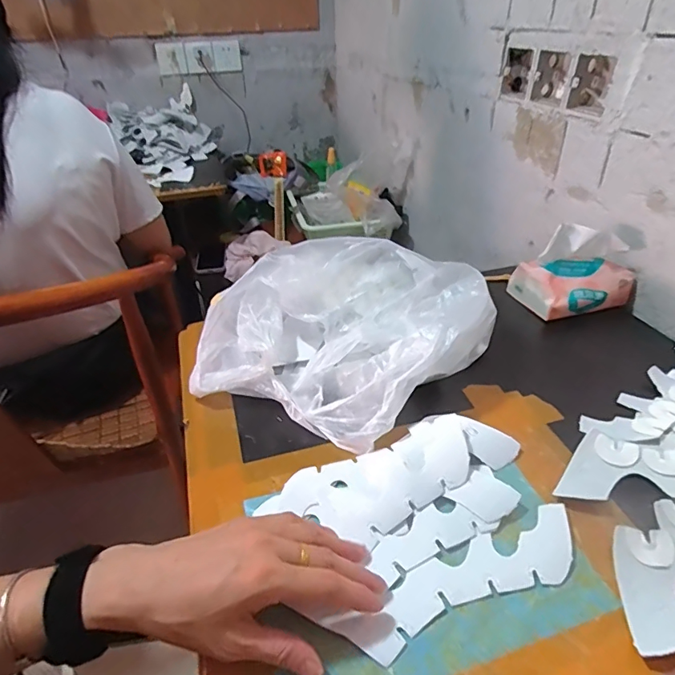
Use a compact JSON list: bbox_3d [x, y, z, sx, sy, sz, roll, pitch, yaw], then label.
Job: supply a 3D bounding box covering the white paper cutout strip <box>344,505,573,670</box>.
[{"bbox_3d":[0.099,0.177,0.346,0.191,0.004,0.048,-16,40,-18],"label":"white paper cutout strip"}]

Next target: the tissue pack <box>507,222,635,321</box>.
[{"bbox_3d":[0.322,-0.096,0.644,0.136,0.099,0.096,-11,35,-13],"label":"tissue pack"}]

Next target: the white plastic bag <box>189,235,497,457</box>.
[{"bbox_3d":[0.012,-0.019,0.536,0.263,0.113,0.284,19,39,28],"label":"white plastic bag"}]

